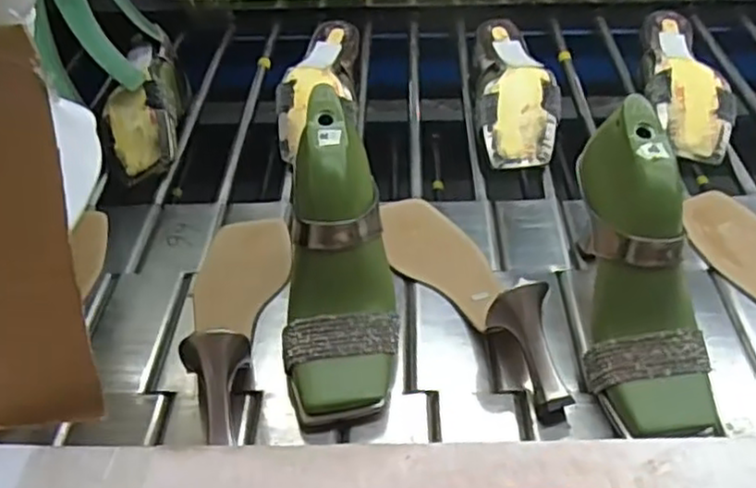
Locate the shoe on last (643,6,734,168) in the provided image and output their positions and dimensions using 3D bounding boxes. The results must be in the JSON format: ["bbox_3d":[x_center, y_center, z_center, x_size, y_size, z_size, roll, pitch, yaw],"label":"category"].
[{"bbox_3d":[0.331,-0.176,0.773,0.085,0.069,0.225,9,42,11],"label":"shoe on last"}]

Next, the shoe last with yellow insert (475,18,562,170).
[{"bbox_3d":[0.147,-0.169,0.772,0.080,0.066,0.223,2,42,4],"label":"shoe last with yellow insert"}]

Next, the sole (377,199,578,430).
[{"bbox_3d":[0.067,0.023,0.559,0.077,0.064,0.261,-15,43,-15],"label":"sole"}]

